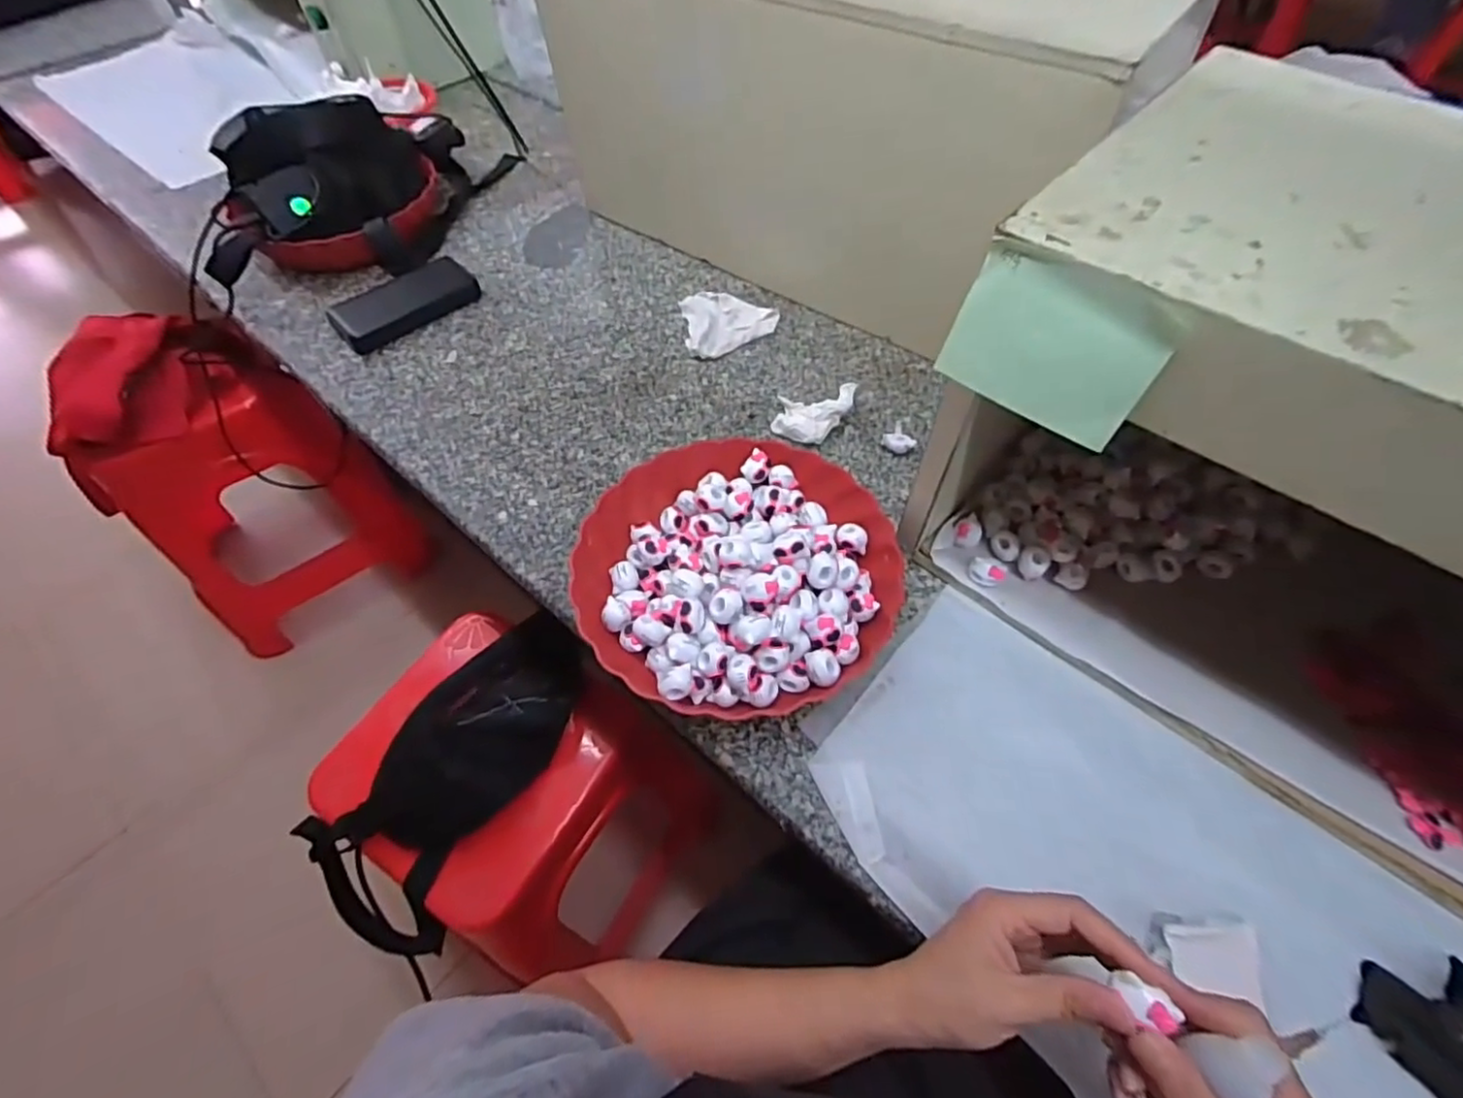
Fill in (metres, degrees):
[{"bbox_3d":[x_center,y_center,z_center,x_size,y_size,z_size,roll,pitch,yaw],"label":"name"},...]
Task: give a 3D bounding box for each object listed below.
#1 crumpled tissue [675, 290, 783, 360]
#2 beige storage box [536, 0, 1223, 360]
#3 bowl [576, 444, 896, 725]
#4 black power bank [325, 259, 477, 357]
[{"bbox_3d":[-0.013,-0.260,0.722,0.107,0.014,0.104,-30,60,-17],"label":"crumpled tissue"},{"bbox_3d":[0.095,-0.467,0.696,0.604,0.295,0.259,32,63,21],"label":"beige storage box"},{"bbox_3d":[0.003,0.014,0.505,0.235,0.067,0.226,-1,56,1],"label":"bowl"},{"bbox_3d":[-0.377,-0.286,0.749,0.157,0.026,0.077,-38,63,-22],"label":"black power bank"}]

